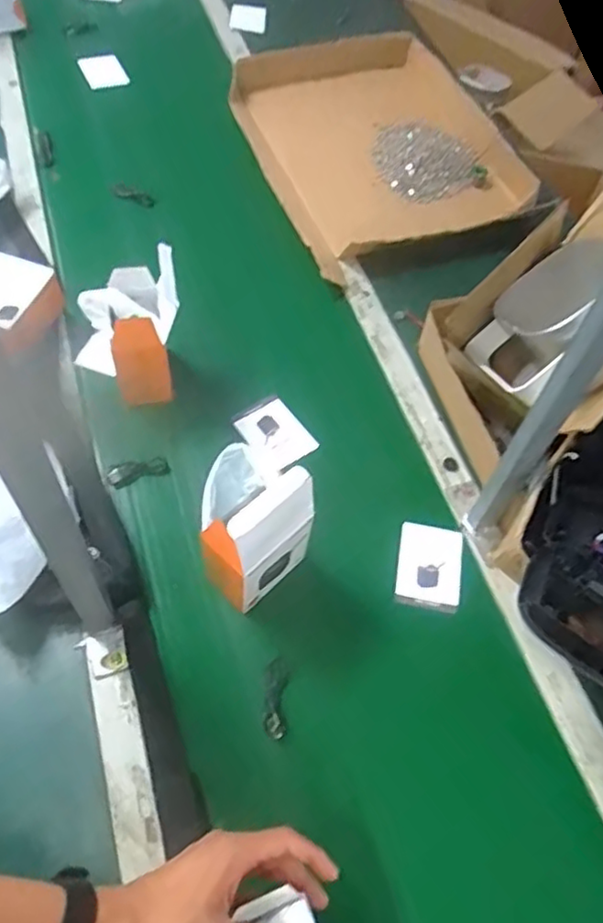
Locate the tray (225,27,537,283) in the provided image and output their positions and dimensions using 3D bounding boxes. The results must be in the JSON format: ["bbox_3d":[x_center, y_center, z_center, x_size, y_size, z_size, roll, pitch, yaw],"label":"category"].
[{"bbox_3d":[0.134,-0.552,1.135,0.428,0.064,0.530,-16,59,-15],"label":"tray"}]

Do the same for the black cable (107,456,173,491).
[{"bbox_3d":[-0.194,0.012,0.783,0.072,0.007,0.027,-16,59,-15],"label":"black cable"}]

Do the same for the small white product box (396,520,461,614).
[{"bbox_3d":[0.148,0.120,0.760,0.073,0.011,0.097,10,59,2],"label":"small white product box"}]

